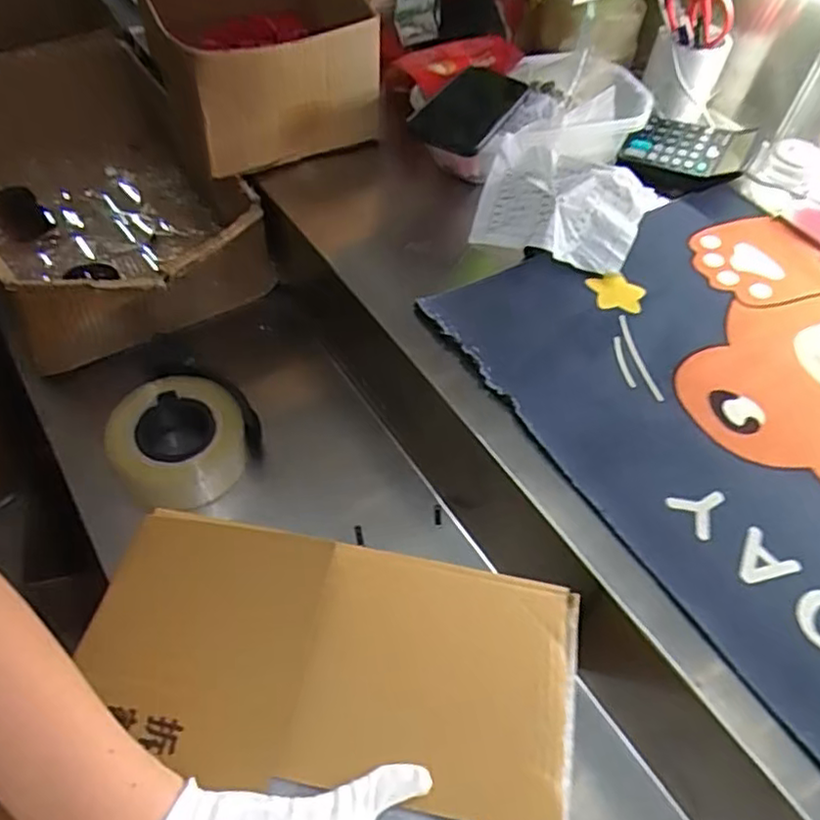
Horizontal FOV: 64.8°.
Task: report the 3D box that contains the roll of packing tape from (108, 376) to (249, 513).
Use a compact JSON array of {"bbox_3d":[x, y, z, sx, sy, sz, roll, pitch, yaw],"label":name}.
[{"bbox_3d":[-0.221,0.037,0.624,0.119,0.058,0.126,2,53,-3],"label":"roll of packing tape"}]

